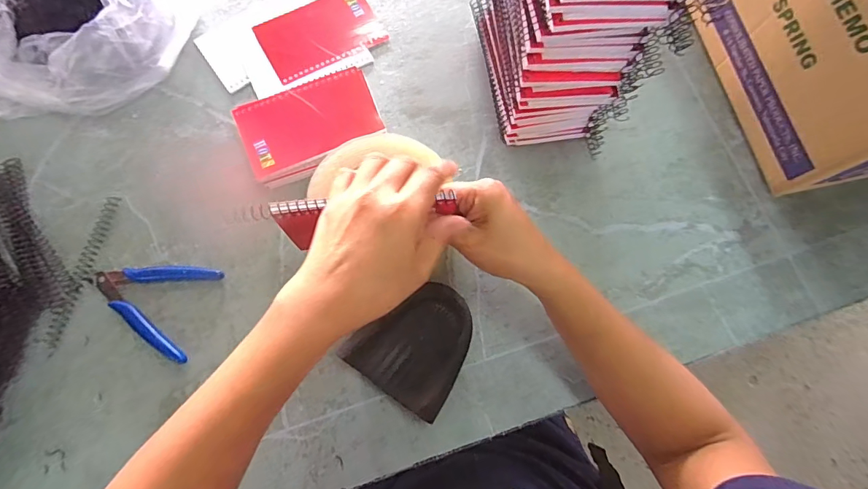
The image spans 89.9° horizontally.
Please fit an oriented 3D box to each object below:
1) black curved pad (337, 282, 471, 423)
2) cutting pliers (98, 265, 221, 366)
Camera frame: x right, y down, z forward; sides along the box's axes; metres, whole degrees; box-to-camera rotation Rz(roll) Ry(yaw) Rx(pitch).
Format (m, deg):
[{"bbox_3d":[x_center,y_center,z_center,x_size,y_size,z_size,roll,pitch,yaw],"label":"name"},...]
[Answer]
[{"bbox_3d":[-0.015,0.085,0.390,0.093,0.034,0.103,32,76,6],"label":"black curved pad"},{"bbox_3d":[-0.263,0.049,0.402,0.106,0.013,0.084,19,75,2],"label":"cutting pliers"}]

